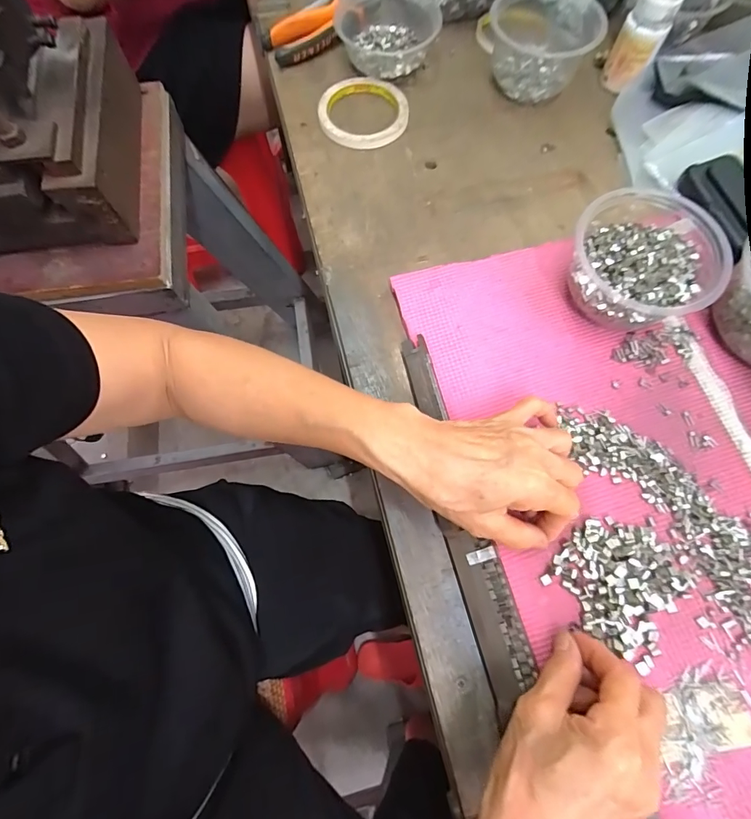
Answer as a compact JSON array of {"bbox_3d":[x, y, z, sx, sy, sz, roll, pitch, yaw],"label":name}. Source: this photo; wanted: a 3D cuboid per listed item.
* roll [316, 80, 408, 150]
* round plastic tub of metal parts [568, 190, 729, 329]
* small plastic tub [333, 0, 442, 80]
[{"bbox_3d":[-0.013,-0.328,0.465,0.094,0.015,0.095,0,71,1],"label":"roll"},{"bbox_3d":[0.217,-0.120,0.355,0.107,0.064,0.105,0,71,1],"label":"round plastic tub of metal parts"},{"bbox_3d":[0.012,-0.435,0.484,0.116,0.038,0.128,10,71,5],"label":"small plastic tub"}]

